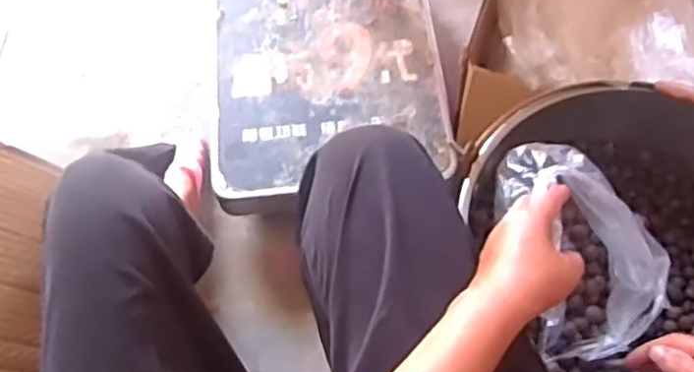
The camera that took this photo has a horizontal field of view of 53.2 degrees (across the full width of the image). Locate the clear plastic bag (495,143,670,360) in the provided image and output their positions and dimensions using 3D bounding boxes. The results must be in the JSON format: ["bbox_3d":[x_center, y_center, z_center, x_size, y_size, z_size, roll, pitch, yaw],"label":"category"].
[{"bbox_3d":[0.211,0.047,0.611,0.119,0.129,0.186,-13,65,-4],"label":"clear plastic bag"}]

